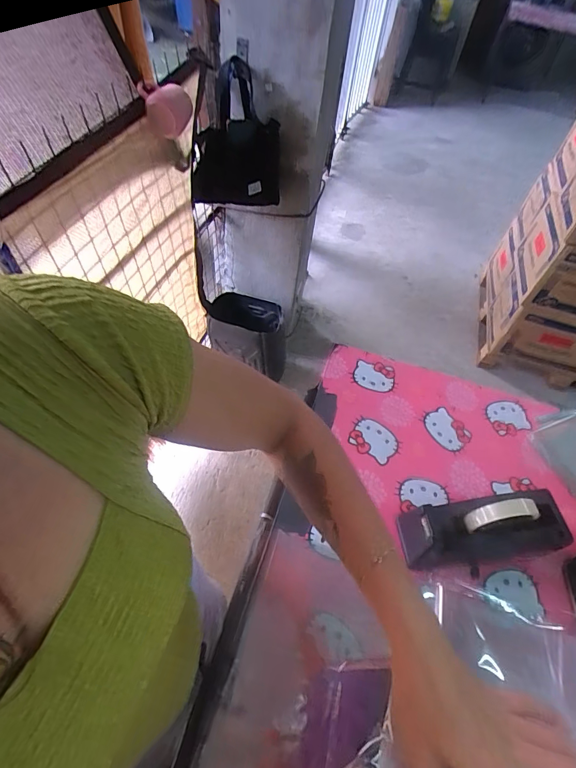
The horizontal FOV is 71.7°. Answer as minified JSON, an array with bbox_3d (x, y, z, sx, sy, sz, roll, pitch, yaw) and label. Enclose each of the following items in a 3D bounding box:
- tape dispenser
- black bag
[{"bbox_3d":[0.268,0.209,0.551,0.223,0.124,0.085,-3,54,-9],"label":"tape dispenser"},{"bbox_3d":[-0.152,-0.685,1.144,0.244,0.352,0.129,20,54,8],"label":"black bag"}]

